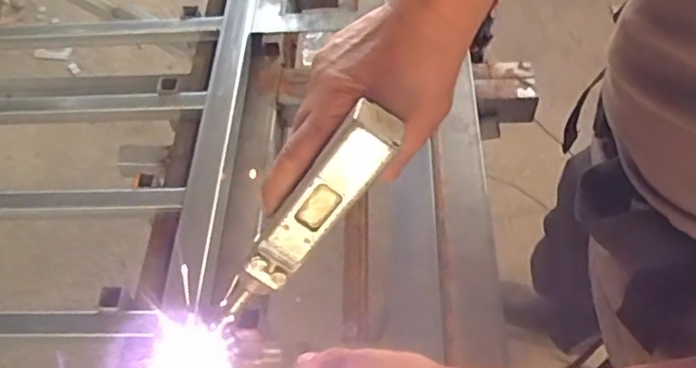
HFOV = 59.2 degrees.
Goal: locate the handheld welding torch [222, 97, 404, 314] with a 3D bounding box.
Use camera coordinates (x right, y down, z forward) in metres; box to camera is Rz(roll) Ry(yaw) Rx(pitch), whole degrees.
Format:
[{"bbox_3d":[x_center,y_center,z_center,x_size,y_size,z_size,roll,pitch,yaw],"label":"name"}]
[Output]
[{"bbox_3d":[-0.027,0.023,0.377,0.159,0.026,0.030,-51,56,24],"label":"handheld welding torch"}]

